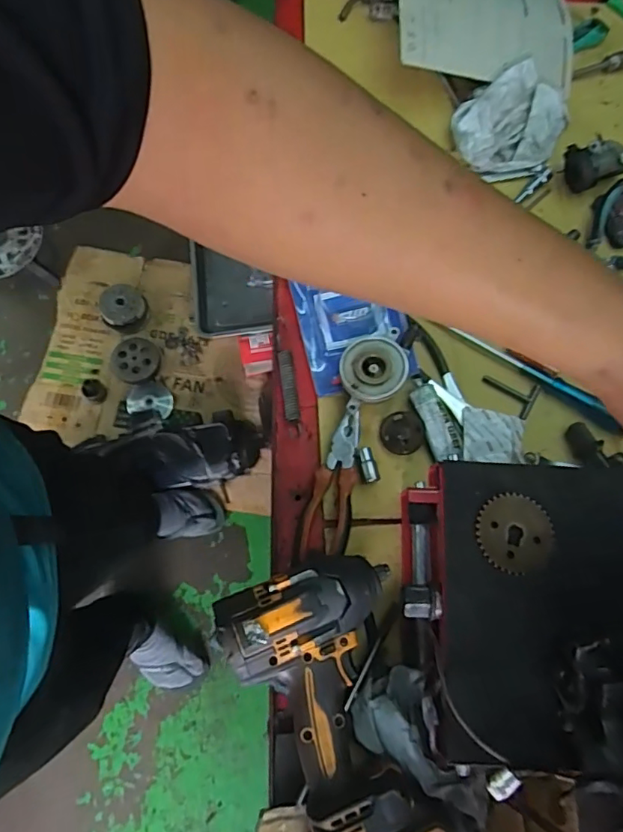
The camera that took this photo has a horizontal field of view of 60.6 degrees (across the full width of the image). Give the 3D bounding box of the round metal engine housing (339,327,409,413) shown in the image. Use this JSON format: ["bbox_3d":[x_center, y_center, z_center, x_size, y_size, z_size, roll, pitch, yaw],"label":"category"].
[{"bbox_3d":[0.071,-0.053,0.618,0.080,0.047,0.085,-11,73,-6],"label":"round metal engine housing"}]

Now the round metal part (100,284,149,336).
[{"bbox_3d":[-0.478,-0.273,1.378,0.116,0.067,0.131,-13,73,-7],"label":"round metal part"}]

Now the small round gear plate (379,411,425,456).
[{"bbox_3d":[0.106,0.020,0.620,0.049,0.009,0.048,1,72,-3],"label":"small round gear plate"}]

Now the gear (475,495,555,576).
[{"bbox_3d":[0.167,0.095,0.435,0.061,0.004,0.062,-9,73,-6],"label":"gear"}]

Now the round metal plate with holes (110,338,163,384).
[{"bbox_3d":[-0.447,-0.141,1.352,0.120,0.038,0.110,0,72,0],"label":"round metal plate with holes"}]

